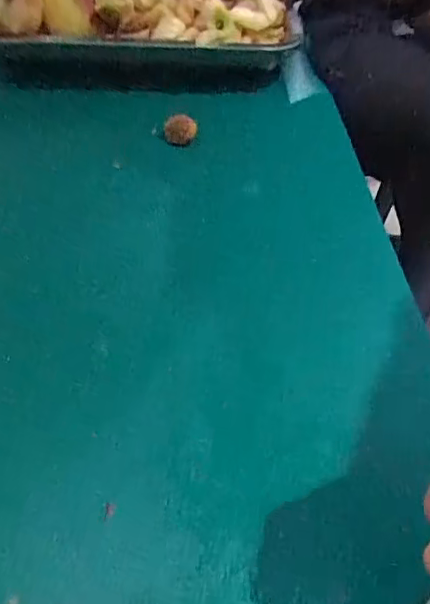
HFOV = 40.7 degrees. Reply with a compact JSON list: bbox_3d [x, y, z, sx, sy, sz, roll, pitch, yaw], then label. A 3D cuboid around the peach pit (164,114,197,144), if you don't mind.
[{"bbox_3d":[-0.031,-0.156,0.523,0.029,0.019,0.020,2,48,-1],"label":"peach pit"}]

